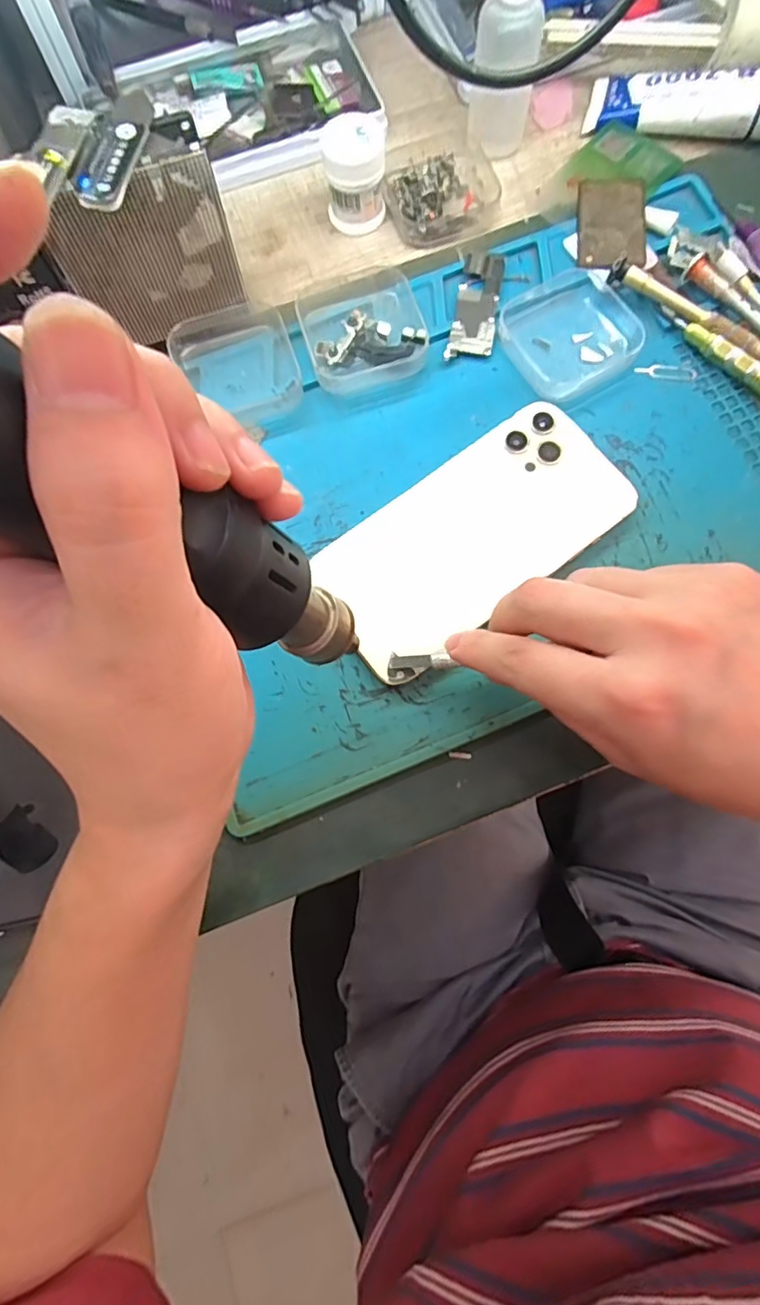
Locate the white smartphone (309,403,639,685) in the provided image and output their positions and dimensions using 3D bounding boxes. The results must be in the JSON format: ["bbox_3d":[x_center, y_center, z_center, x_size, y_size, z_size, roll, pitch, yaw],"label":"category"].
[{"bbox_3d":[0.046,-0.060,0.274,0.155,0.008,0.077,-36,79,-6],"label":"white smartphone"}]

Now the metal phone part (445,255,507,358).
[{"bbox_3d":[0.054,-0.193,0.310,0.024,0.005,0.067,11,78,3],"label":"metal phone part"}]

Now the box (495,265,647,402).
[{"bbox_3d":[0.102,-0.175,0.300,0.070,0.014,0.068,-30,79,-5],"label":"box"}]

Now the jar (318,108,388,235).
[{"bbox_3d":[-0.014,-0.275,0.319,0.034,0.045,0.031,0,77,1],"label":"jar"}]

